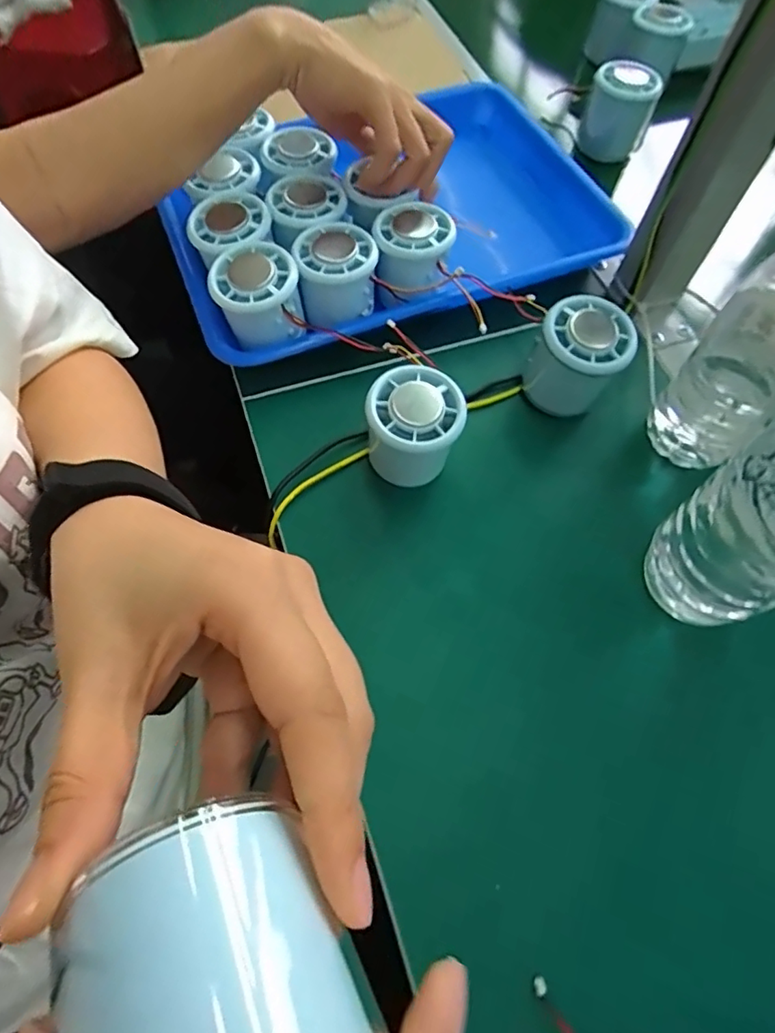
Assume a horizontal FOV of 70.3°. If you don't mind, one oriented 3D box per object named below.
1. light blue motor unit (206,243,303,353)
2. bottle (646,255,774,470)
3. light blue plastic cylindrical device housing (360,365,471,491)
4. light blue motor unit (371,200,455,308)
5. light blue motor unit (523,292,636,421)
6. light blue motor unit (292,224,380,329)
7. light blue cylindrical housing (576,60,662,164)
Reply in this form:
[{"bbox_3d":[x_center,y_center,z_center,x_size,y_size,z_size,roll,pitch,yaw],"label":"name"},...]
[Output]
[{"bbox_3d":[-0.087,-0.146,0.368,0.057,0.046,0.055,-4,64,-4],"label":"light blue motor unit"},{"bbox_3d":[0.206,-0.096,0.296,0.055,0.177,0.058,35,67,14],"label":"bottle"},{"bbox_3d":[0.015,-0.051,0.335,0.056,0.061,0.054,21,65,8],"label":"light blue plastic cylindrical device housing"},{"bbox_3d":[0.017,-0.187,0.385,0.055,0.036,0.063,0,64,-2],"label":"light blue motor unit"},{"bbox_3d":[0.117,-0.095,0.357,0.061,0.065,0.064,26,65,10],"label":"light blue motor unit"},{"bbox_3d":[-0.035,-0.168,0.382,0.054,0.041,0.052,-6,64,-6],"label":"light blue motor unit"},{"bbox_3d":[0.204,-0.362,0.494,0.054,0.073,0.043,13,64,4],"label":"light blue cylindrical housing"}]

